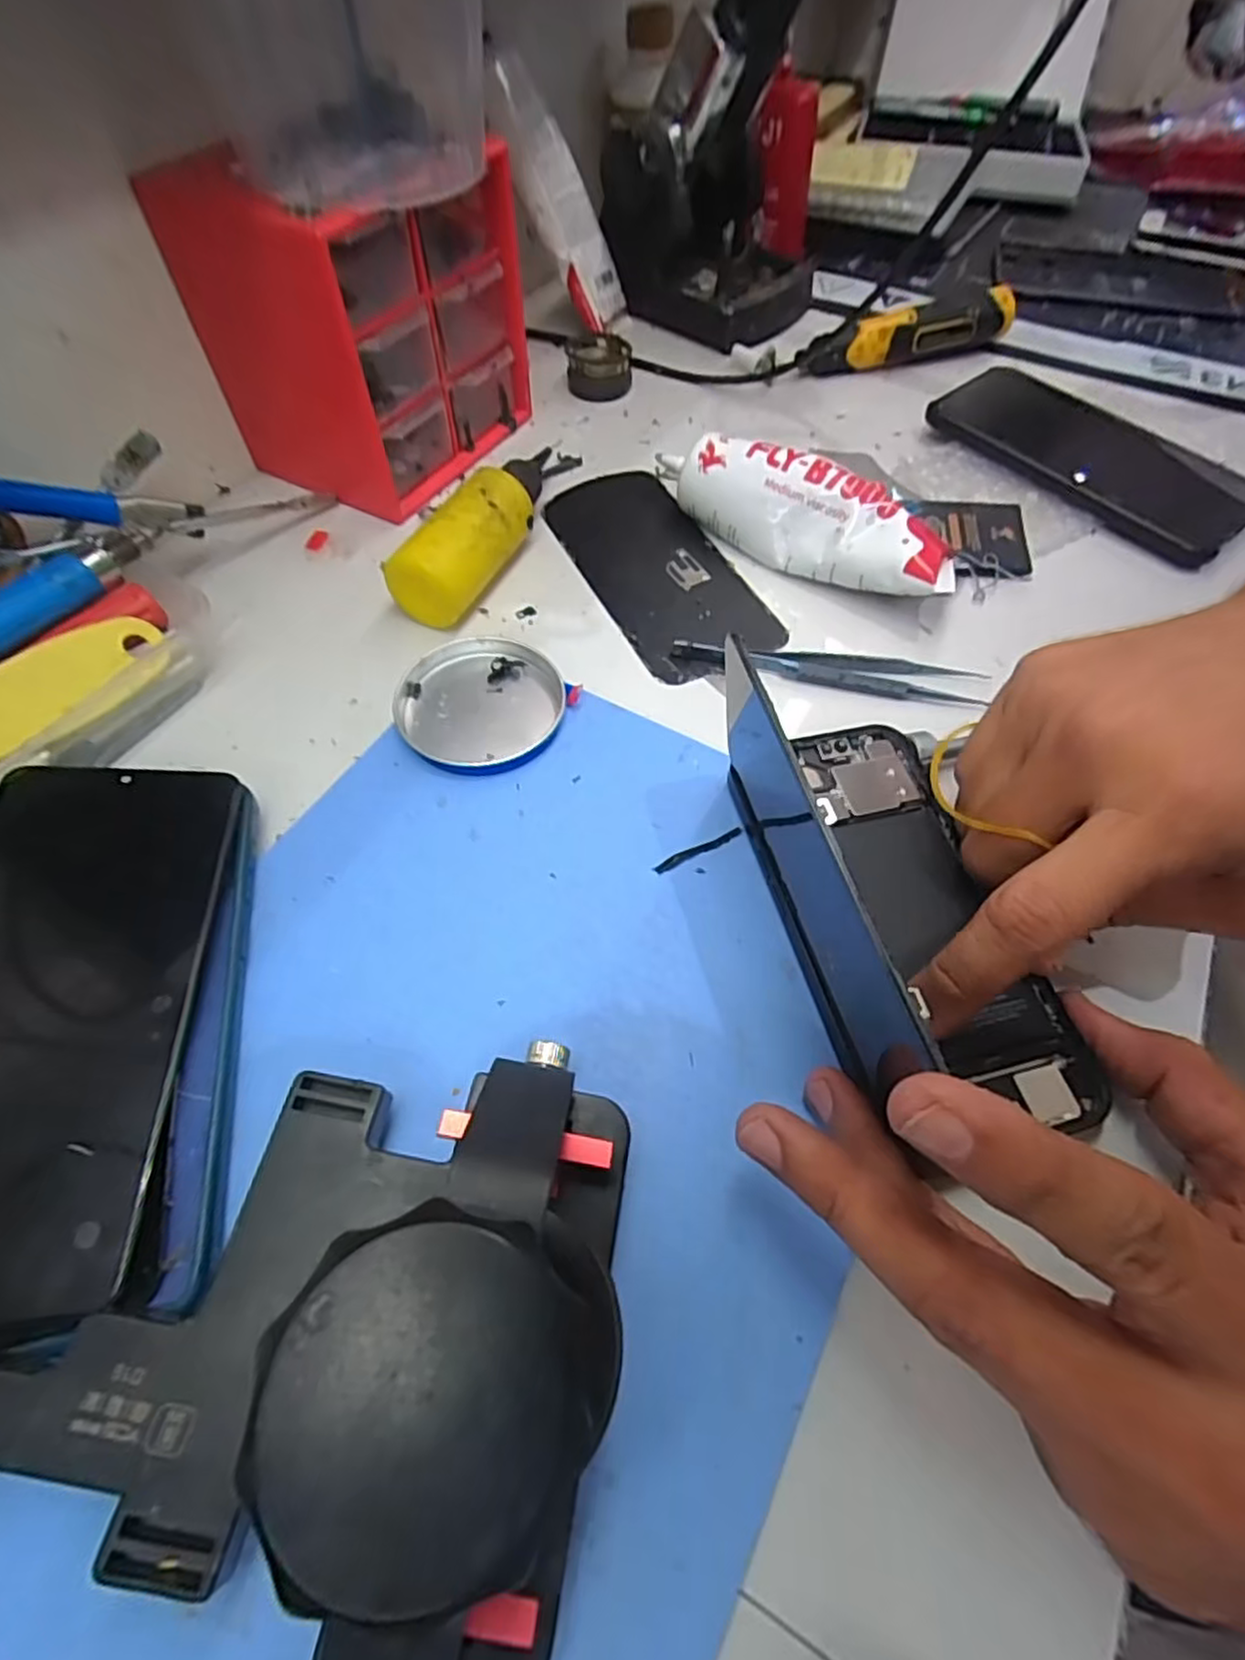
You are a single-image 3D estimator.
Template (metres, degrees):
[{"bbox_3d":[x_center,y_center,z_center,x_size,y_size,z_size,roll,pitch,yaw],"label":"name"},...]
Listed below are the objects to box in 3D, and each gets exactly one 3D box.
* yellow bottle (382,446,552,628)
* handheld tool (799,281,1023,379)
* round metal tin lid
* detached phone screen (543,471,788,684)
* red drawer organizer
[{"bbox_3d":[-0.059,-0.147,0.330,0.034,0.036,0.121,23,59,14],"label":"yellow bottle"},{"bbox_3d":[0.182,-0.314,0.438,0.141,0.030,0.022,-17,58,-11],"label":"handheld tool"},{"bbox_3d":[-0.057,-0.050,0.278,0.065,0.012,0.064,-5,57,-4],"label":"round metal tin lid"},{"bbox_3d":[0.016,-0.131,0.340,0.069,0.005,0.146,-22,59,-14],"label":"detached phone screen"},{"bbox_3d":[-0.124,-0.248,0.341,0.102,0.120,0.123,22,59,14],"label":"red drawer organizer"}]

